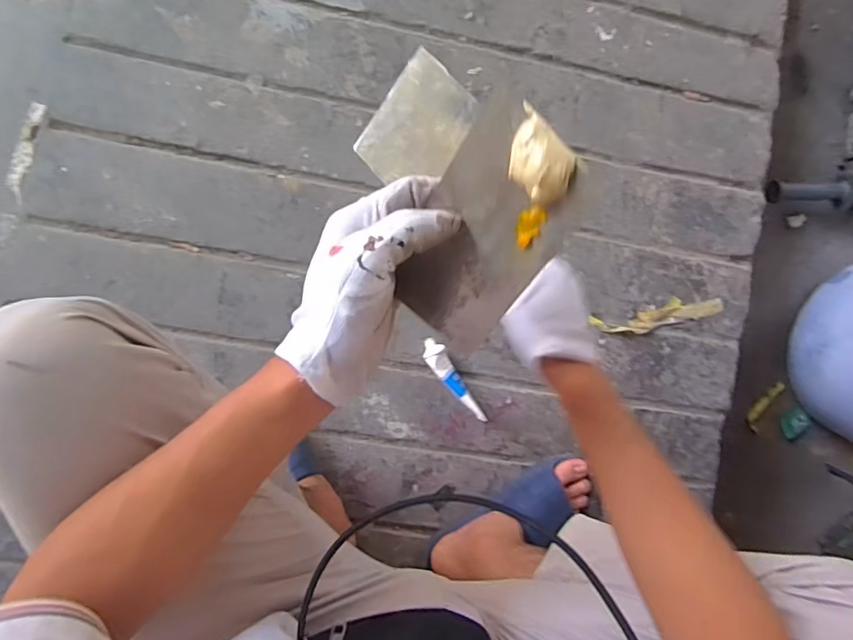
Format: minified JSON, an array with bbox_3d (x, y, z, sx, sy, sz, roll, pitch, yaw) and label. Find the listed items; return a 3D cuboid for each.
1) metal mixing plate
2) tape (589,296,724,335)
[{"bbox_3d":[0.030,-0.044,0.293,0.071,0.010,0.139,41,129,13],"label":"metal mixing plate"},{"bbox_3d":[0.363,-0.007,0.803,0.204,0.014,0.038,-11,100,-2],"label":"tape"}]

